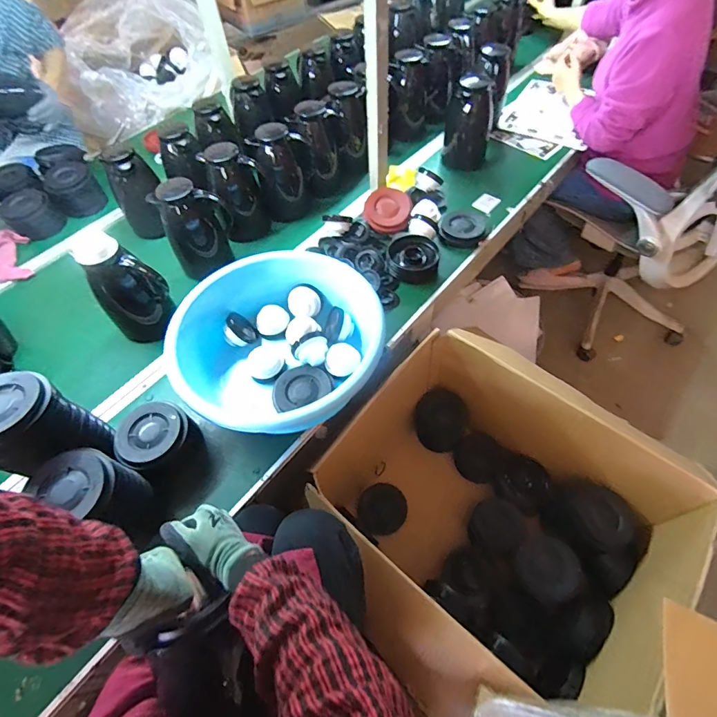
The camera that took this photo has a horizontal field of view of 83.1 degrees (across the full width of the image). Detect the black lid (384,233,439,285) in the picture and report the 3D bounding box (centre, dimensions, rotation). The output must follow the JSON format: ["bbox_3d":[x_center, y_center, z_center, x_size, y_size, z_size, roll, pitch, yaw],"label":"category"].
[{"bbox_3d":[0.131,-0.250,0.979,0.124,0.058,0.112,3,56,7],"label":"black lid"}]

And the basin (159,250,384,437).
[{"bbox_3d":[-0.149,-0.044,0.816,0.395,0.149,0.360,-2,56,3],"label":"basin"}]

